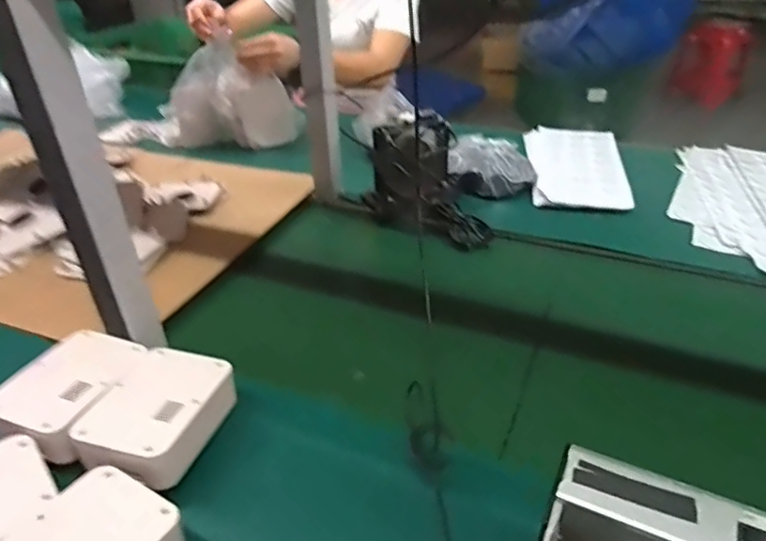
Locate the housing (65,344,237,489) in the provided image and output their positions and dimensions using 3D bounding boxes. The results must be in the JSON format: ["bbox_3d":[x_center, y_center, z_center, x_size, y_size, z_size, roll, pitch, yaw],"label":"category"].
[{"bbox_3d":[-0.212,0.134,0.522,0.103,0.041,0.136,10,36,18],"label":"housing"}]

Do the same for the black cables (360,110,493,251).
[{"bbox_3d":[0.063,-0.133,0.842,0.144,0.136,0.186,-12,35,-13],"label":"black cables"}]

